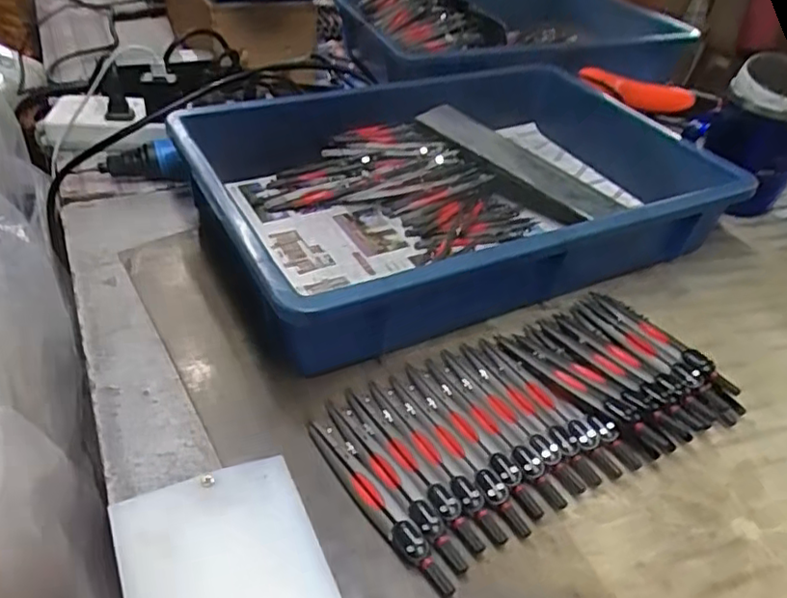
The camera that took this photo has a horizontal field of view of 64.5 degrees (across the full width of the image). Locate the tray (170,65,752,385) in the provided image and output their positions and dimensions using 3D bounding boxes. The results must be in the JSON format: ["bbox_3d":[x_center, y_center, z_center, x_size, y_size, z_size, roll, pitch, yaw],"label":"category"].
[{"bbox_3d":[0.052,-0.113,0.557,0.429,0.073,0.313,-15,45,-24],"label":"tray"}]

